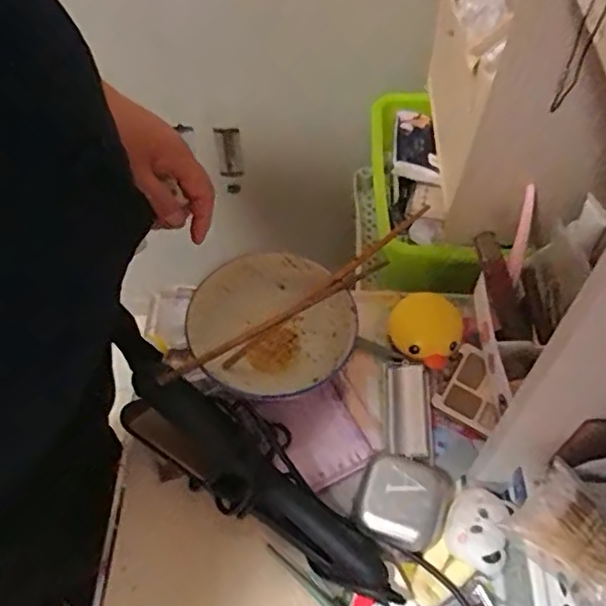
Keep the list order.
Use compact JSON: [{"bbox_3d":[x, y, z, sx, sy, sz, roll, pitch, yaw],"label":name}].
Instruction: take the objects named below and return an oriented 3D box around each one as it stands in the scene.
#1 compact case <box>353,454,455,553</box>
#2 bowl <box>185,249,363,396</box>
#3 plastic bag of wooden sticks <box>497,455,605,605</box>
[{"bbox_3d":[0.082,0.164,0.498,0.070,0.028,0.068,18,59,12],"label":"compact case"},{"bbox_3d":[-0.031,0.021,0.570,0.152,0.065,0.120,-9,58,-6],"label":"bowl"},{"bbox_3d":[0.185,0.161,0.393,0.067,0.029,0.095,-39,65,-22],"label":"plastic bag of wooden sticks"}]

